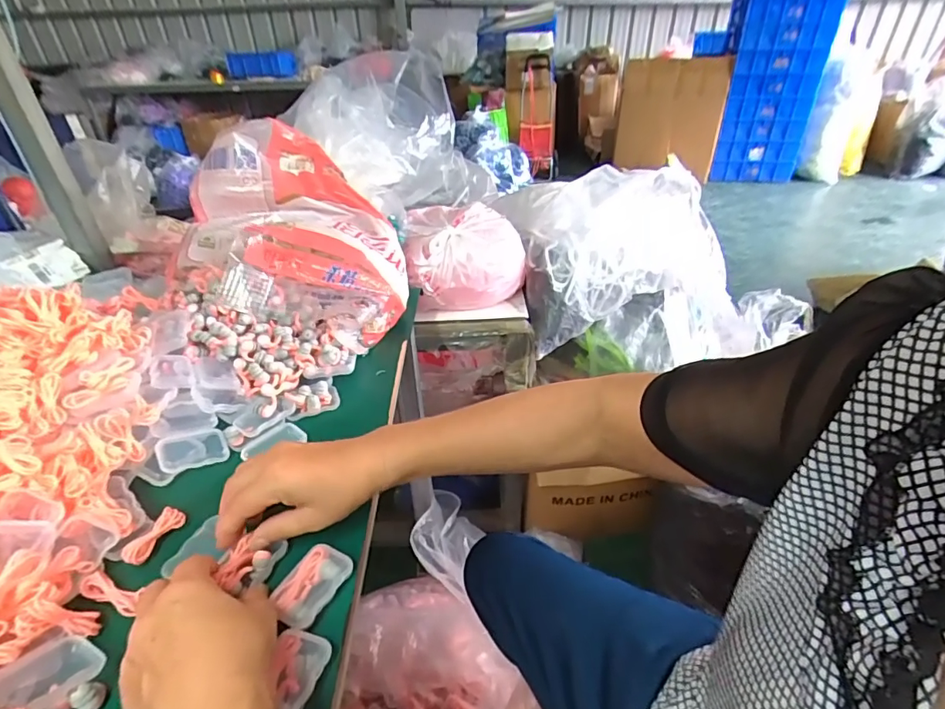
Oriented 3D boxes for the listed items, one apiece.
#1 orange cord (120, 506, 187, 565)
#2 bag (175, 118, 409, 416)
[{"bbox_3d":[-0.250,0.142,0.380,0.018,0.009,0.048,12,37,18],"label":"orange cord"},{"bbox_3d":[-0.216,-0.117,0.571,0.258,0.192,0.335,-5,35,-5],"label":"bag"}]

